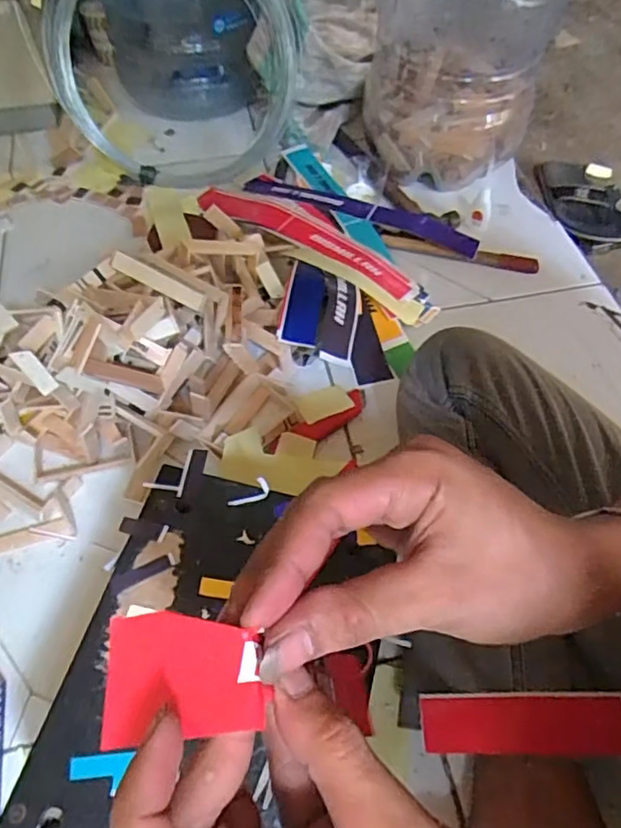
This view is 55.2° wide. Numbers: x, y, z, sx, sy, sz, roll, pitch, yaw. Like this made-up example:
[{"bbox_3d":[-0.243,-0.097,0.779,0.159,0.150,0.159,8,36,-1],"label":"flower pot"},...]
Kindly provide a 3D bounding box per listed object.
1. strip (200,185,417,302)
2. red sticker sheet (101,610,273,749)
[{"bbox_3d":[-0.013,-0.246,0.811,0.339,0.016,0.063,30,61,19],"label":"strip"},{"bbox_3d":[-0.041,0.082,0.190,0.050,0.004,0.038,-10,57,3],"label":"red sticker sheet"}]

